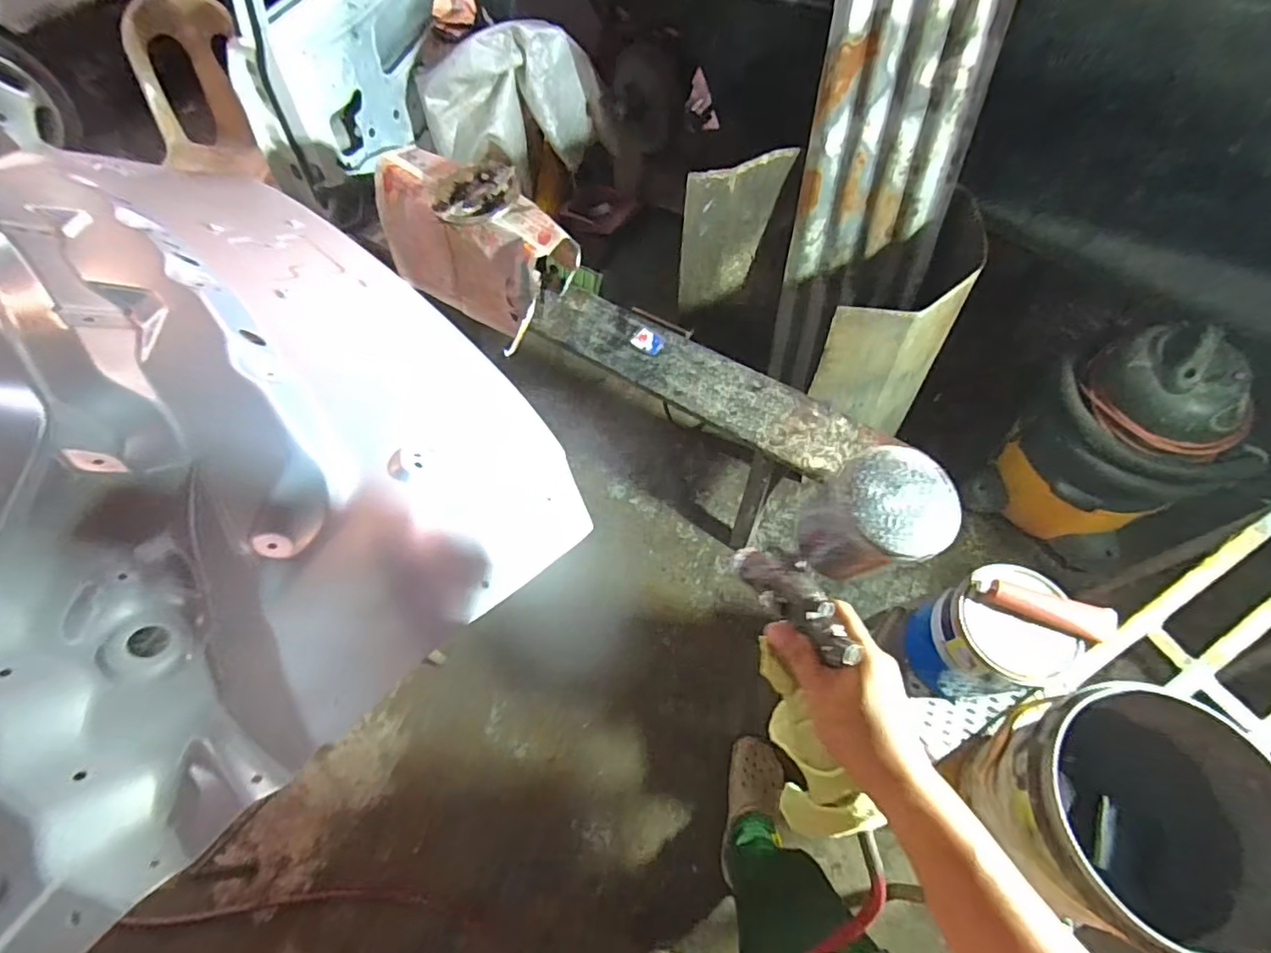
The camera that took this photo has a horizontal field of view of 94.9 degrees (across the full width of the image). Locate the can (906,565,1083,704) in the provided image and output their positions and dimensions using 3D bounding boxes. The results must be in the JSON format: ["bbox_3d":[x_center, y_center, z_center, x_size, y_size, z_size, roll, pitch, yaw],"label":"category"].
[{"bbox_3d":[0.526,0.250,0.897,0.152,0.234,0.155,-1,61,2],"label":"can"}]

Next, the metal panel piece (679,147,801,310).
[{"bbox_3d":[0.251,-0.630,1.531,0.293,0.372,0.048,-19,61,-8],"label":"metal panel piece"}]

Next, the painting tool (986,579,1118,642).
[{"bbox_3d":[0.576,0.184,0.800,0.171,0.028,0.042,17,62,-3],"label":"painting tool"}]

